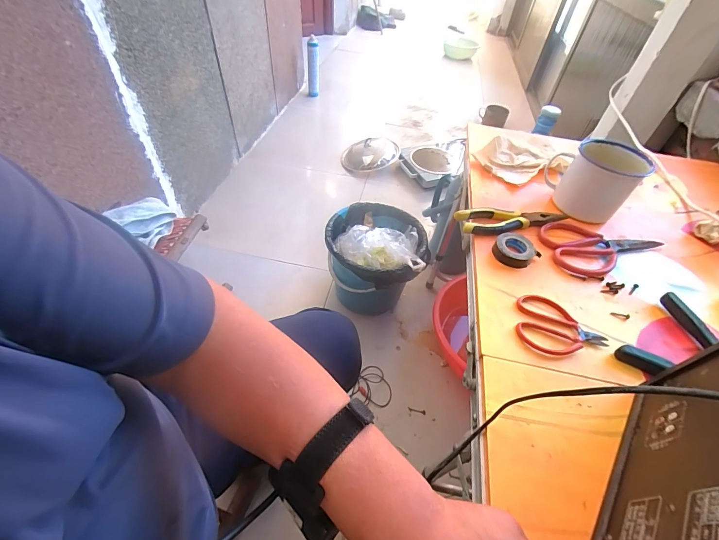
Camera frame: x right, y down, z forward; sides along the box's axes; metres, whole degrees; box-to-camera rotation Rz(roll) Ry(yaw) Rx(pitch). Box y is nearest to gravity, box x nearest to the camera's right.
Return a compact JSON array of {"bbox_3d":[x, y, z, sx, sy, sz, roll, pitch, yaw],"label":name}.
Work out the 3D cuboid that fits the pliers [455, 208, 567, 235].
[{"bbox_3d":[0.237,-0.081,0.524,0.170,0.017,0.048,-8,50,-12],"label":"pliers"}]

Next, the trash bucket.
[{"bbox_3d":[0.043,-0.013,1.028,0.272,0.287,0.280,3,48,-3],"label":"trash bucket"}]

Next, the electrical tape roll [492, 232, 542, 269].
[{"bbox_3d":[0.225,-0.028,0.479,0.056,0.022,0.052,3,48,-3],"label":"electrical tape roll"}]

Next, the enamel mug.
[{"bbox_3d":[0.379,-0.148,0.541,0.094,0.112,0.102,1,48,-4],"label":"enamel mug"}]

